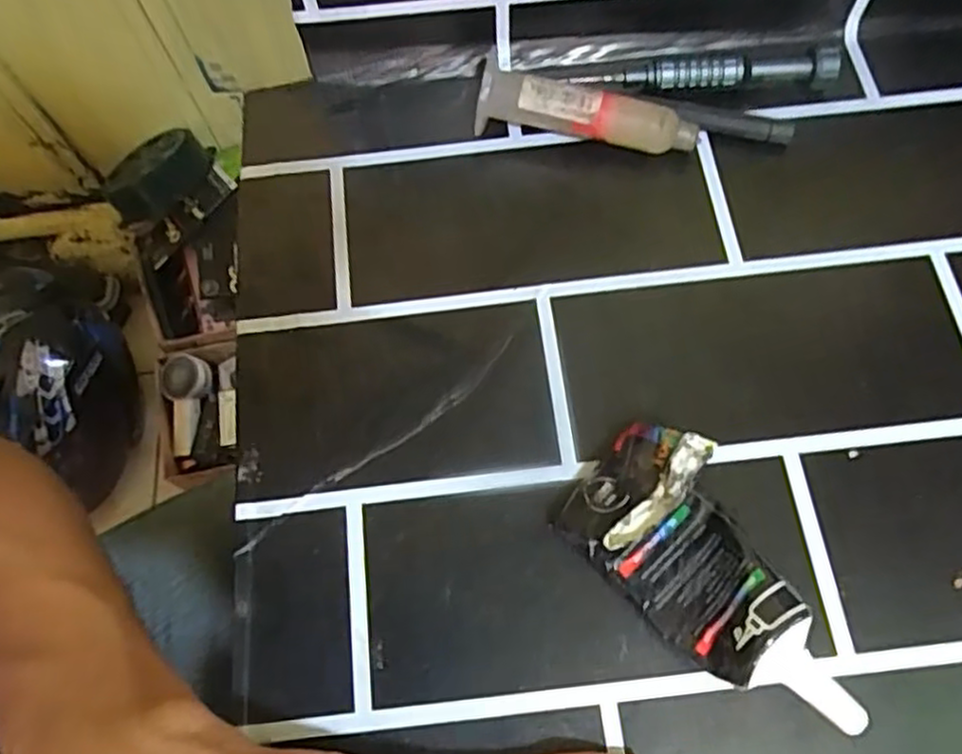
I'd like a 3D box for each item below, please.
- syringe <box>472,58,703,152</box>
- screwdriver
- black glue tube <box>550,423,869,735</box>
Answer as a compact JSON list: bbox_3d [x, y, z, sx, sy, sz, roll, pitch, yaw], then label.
[{"bbox_3d":[0.042,-0.105,0.290,0.087,0.025,0.016,9,68,6],"label":"syringe"},{"bbox_3d":[0.094,-0.125,0.299,0.108,0.014,0.013,0,68,2],"label":"screwdriver"},{"bbox_3d":[0.072,0.059,0.222,0.096,0.029,0.045,42,75,17],"label":"black glue tube"}]

